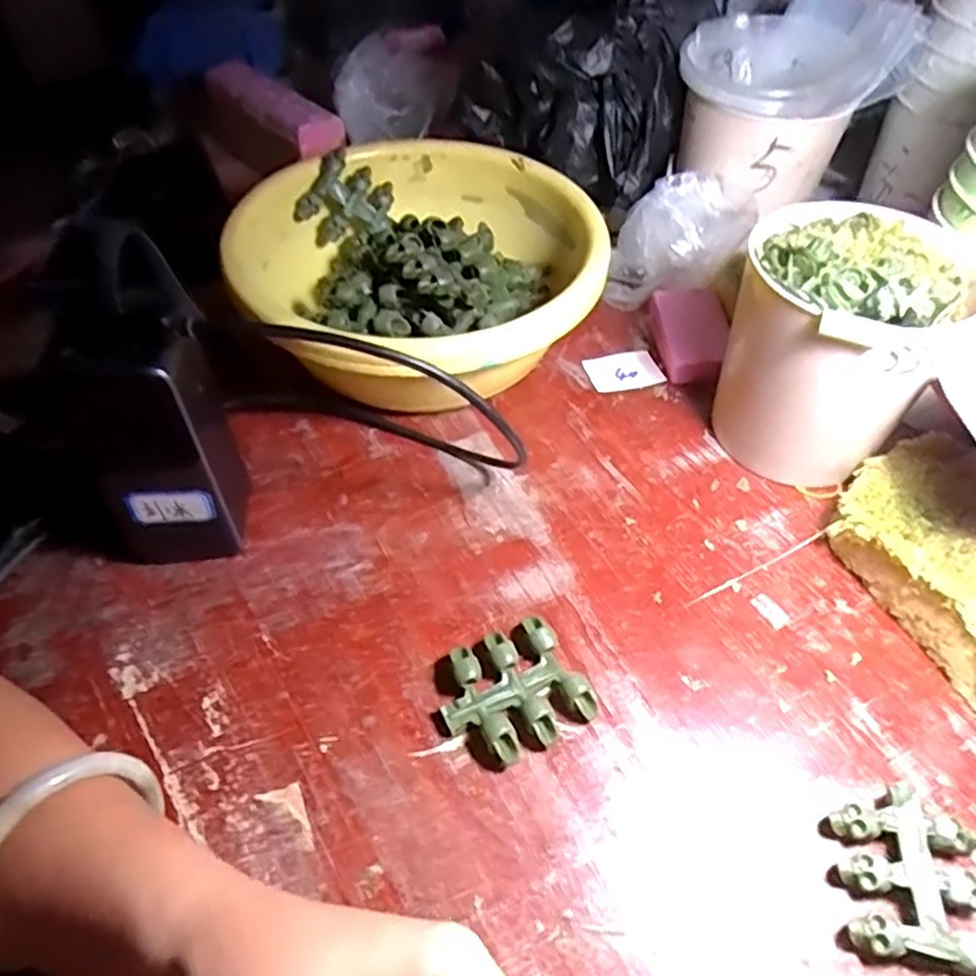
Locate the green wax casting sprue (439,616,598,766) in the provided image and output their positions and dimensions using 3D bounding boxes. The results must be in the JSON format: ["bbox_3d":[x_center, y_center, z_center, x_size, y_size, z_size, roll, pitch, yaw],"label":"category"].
[{"bbox_3d":[0.011,0.093,0.320,0.062,0.017,0.052,-21,53,-17],"label":"green wax casting sprue"}]

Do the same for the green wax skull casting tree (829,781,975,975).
[{"bbox_3d":[0.167,0.151,0.274,0.054,0.012,0.060,7,50,5],"label":"green wax skull casting tree"}]

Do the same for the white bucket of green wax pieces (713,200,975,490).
[{"bbox_3d":[0.187,-0.075,0.390,0.099,0.126,0.105,0,50,-1],"label":"white bucket of green wax pieces"}]

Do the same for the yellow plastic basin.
[{"bbox_3d":[-0.044,-0.130,0.457,0.212,0.092,0.208,0,50,-1],"label":"yellow plastic basin"}]

